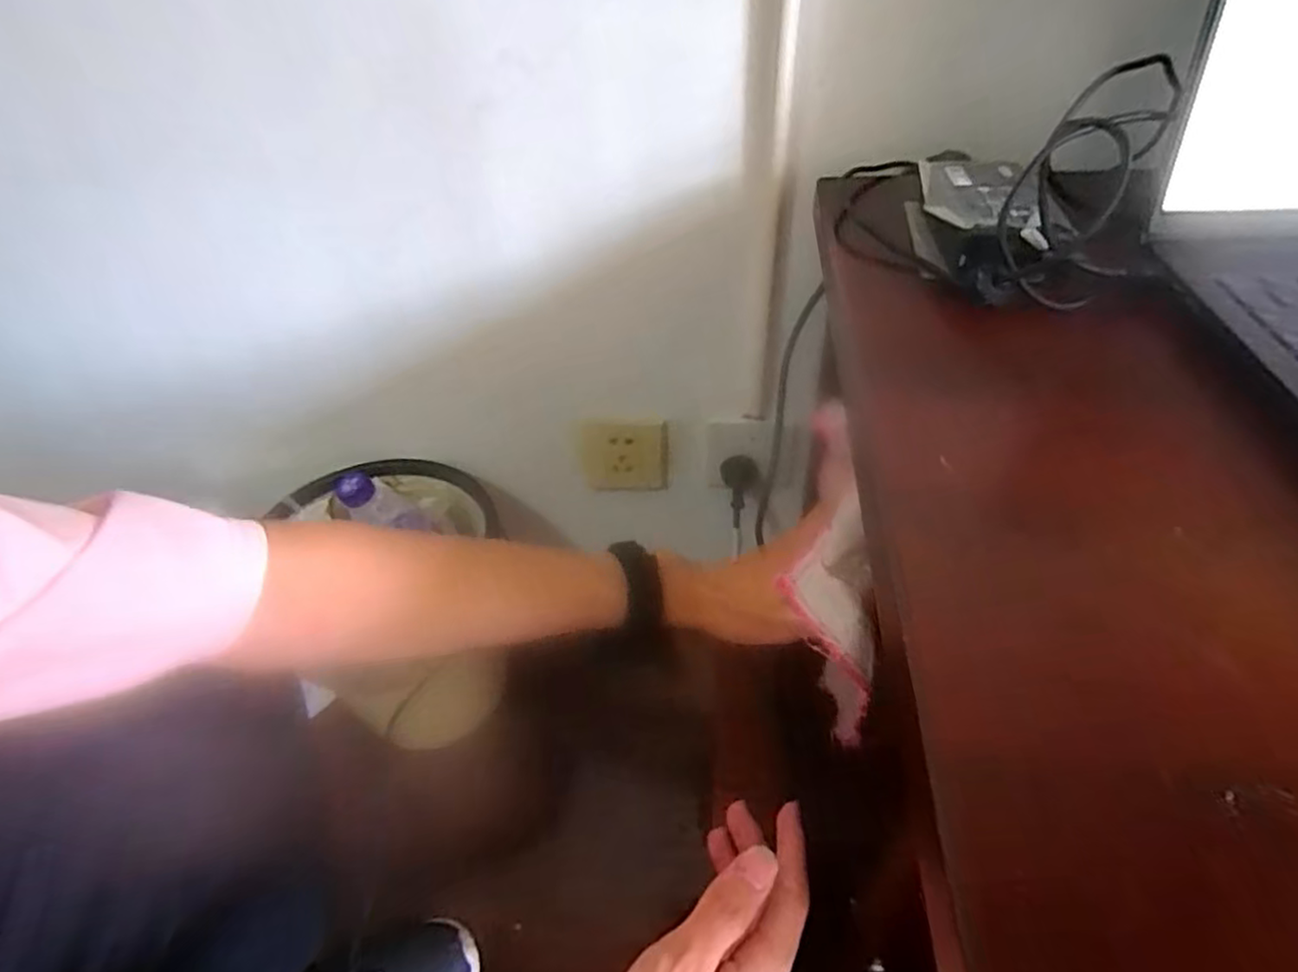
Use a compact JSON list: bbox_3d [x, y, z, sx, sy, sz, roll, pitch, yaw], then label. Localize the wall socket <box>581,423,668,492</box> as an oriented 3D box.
[{"bbox_3d":[-0.025,-0.028,0.714,0.086,0.087,0.008,1,42,5],"label":"wall socket"}]

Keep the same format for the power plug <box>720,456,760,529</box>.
[{"bbox_3d":[0.093,0.011,0.695,0.038,0.036,0.072,1,60,7],"label":"power plug"}]

